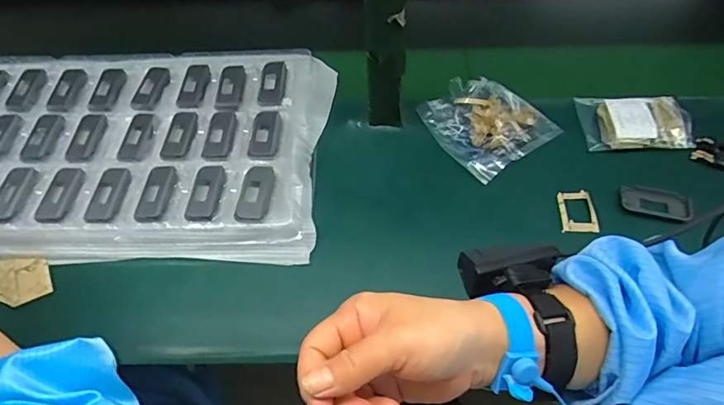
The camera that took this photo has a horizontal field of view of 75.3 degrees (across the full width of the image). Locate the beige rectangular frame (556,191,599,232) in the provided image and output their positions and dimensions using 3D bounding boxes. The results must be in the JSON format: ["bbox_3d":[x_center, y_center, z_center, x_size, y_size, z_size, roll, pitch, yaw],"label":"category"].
[{"bbox_3d":[0.254,0.012,0.553,0.040,0.007,0.055,1,61,3],"label":"beige rectangular frame"}]

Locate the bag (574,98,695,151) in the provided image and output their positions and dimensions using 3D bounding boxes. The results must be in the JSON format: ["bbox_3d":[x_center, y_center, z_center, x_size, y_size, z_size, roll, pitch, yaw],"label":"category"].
[{"bbox_3d":[0.356,-0.106,0.613,0.133,0.019,0.079,-2,54,1],"label":"bag"}]

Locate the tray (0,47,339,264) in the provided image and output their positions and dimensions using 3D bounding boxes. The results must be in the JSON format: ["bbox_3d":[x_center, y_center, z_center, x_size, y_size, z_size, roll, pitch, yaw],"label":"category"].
[{"bbox_3d":[-0.315,-0.082,0.619,0.532,0.051,0.334,1,54,3],"label":"tray"}]

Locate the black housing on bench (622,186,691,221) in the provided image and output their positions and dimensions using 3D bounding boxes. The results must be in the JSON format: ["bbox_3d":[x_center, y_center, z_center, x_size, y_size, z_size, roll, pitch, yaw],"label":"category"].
[{"bbox_3d":[0.347,-0.001,0.554,0.076,0.006,0.041,15,56,13],"label":"black housing on bench"}]

